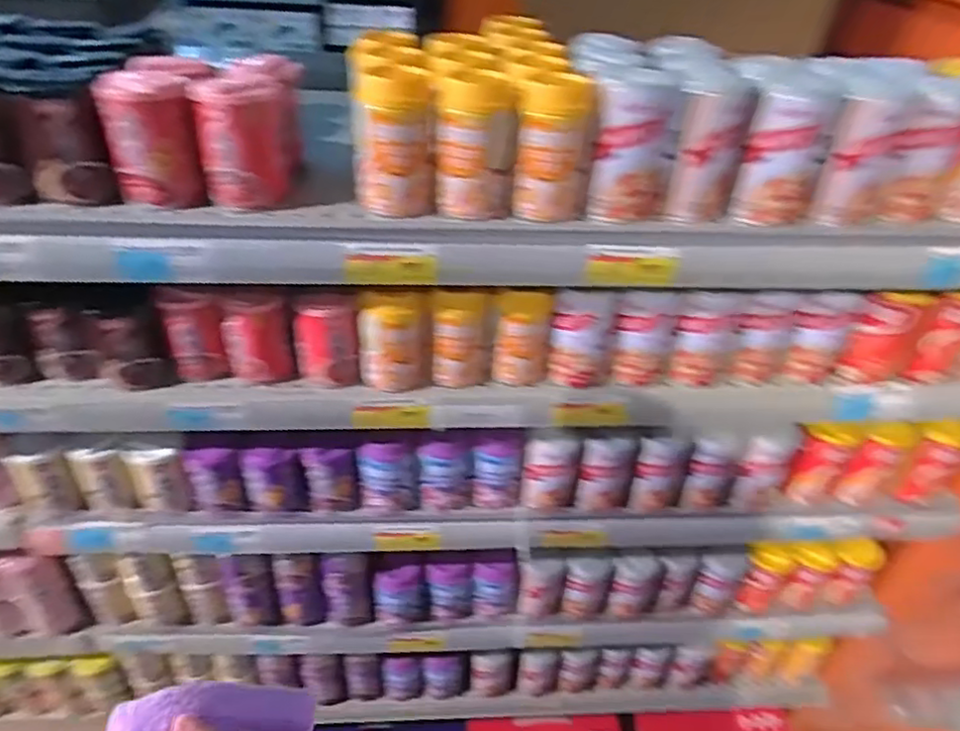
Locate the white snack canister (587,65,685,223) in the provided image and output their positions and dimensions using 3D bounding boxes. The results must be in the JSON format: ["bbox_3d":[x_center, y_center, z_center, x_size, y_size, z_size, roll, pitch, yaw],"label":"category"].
[{"bbox_3d":[0.135,-0.192,0.576,0.069,0.115,0.057,11,39,9],"label":"white snack canister"}]

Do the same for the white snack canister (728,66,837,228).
[{"bbox_3d":[0.277,-0.197,0.599,0.066,0.116,0.076,21,41,20],"label":"white snack canister"}]

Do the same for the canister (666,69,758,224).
[{"bbox_3d":[0.202,-0.190,0.585,0.059,0.115,0.066,17,40,17],"label":"canister"}]

